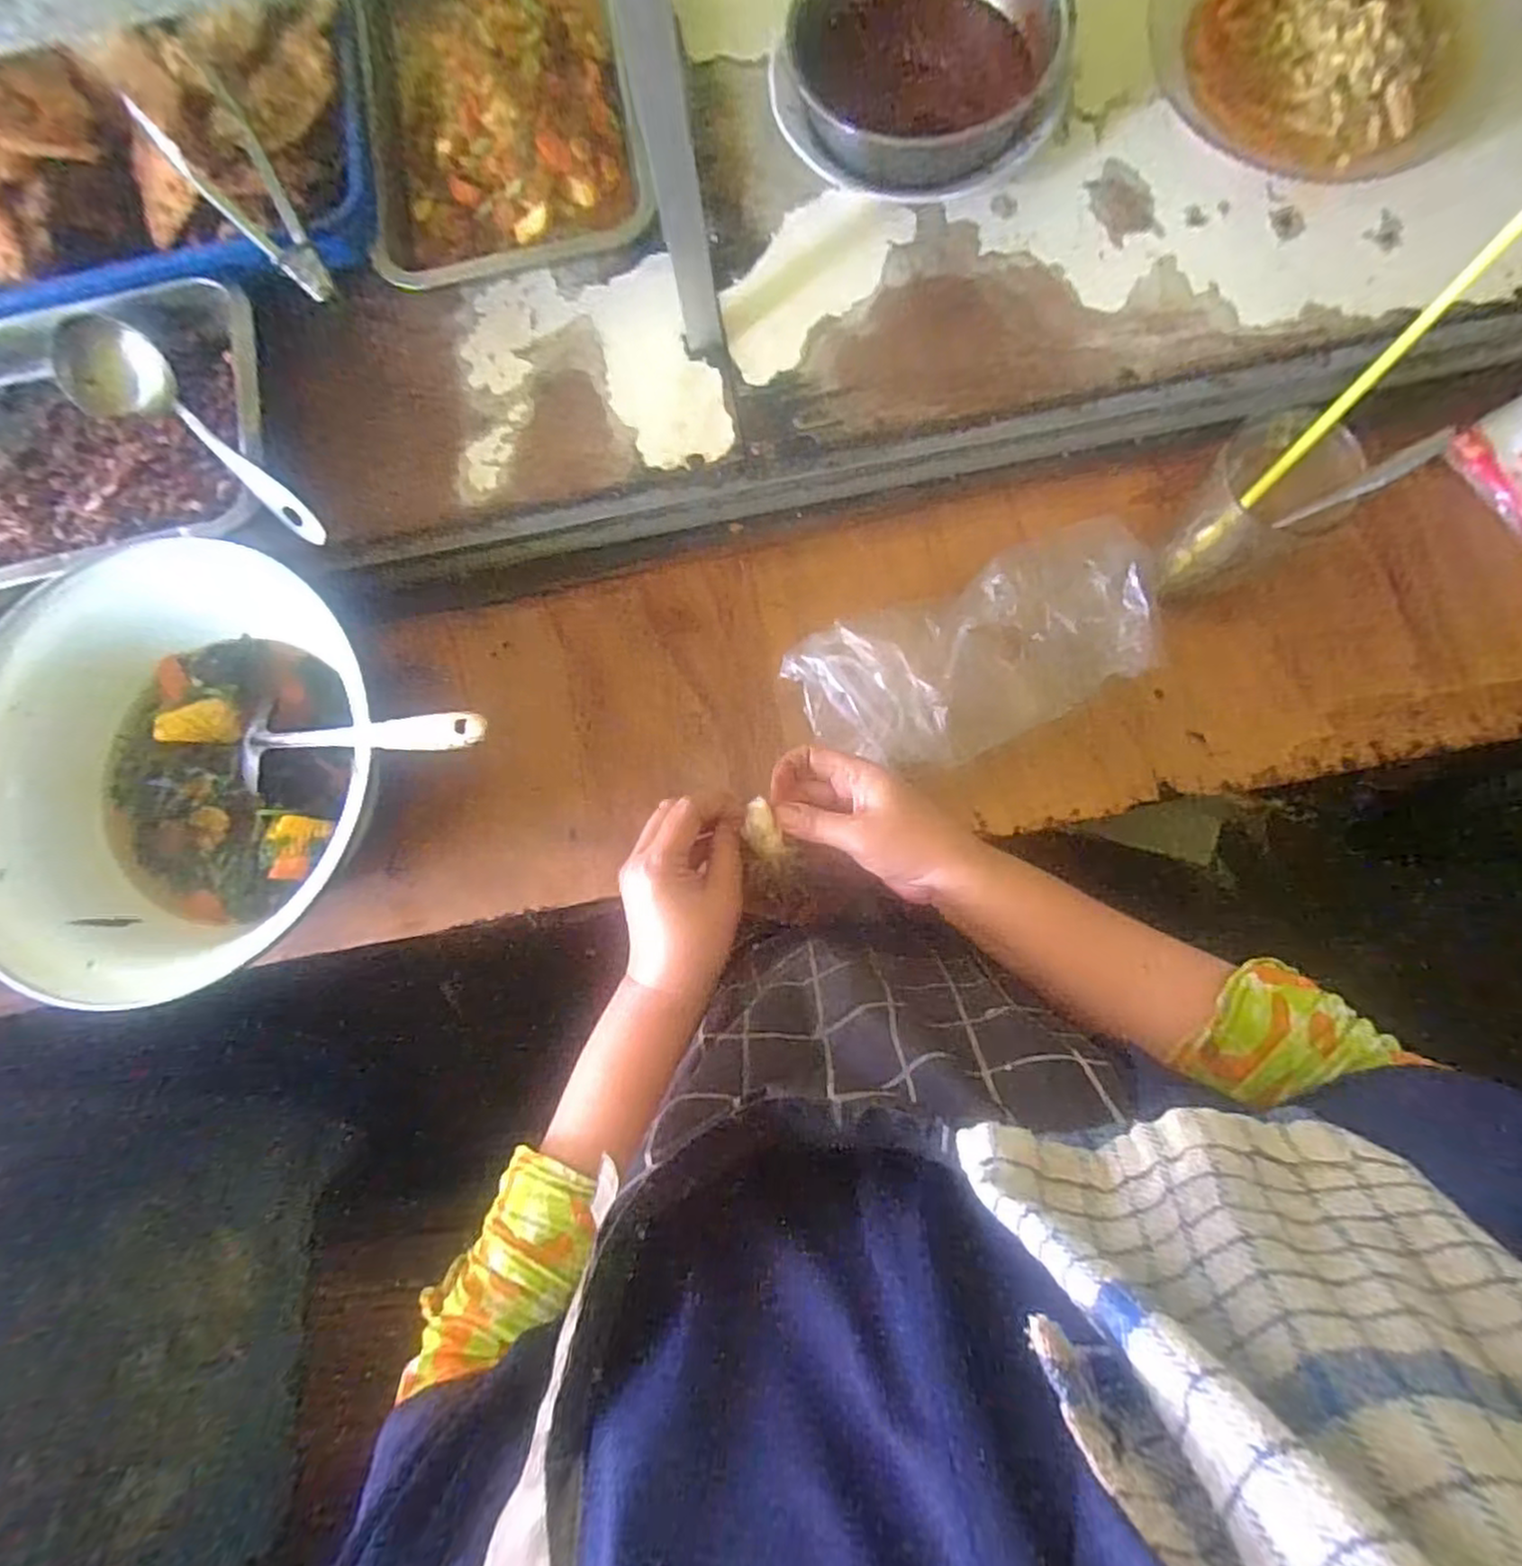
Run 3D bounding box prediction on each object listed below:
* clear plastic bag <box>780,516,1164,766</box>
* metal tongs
[{"bbox_3d":[0.142,-0.086,0.483,0.250,0.055,0.118,-26,81,2],"label":"clear plastic bag"},{"bbox_3d":[-0.347,-0.395,0.480,0.063,0.037,0.187,-36,81,0],"label":"metal tongs"}]

